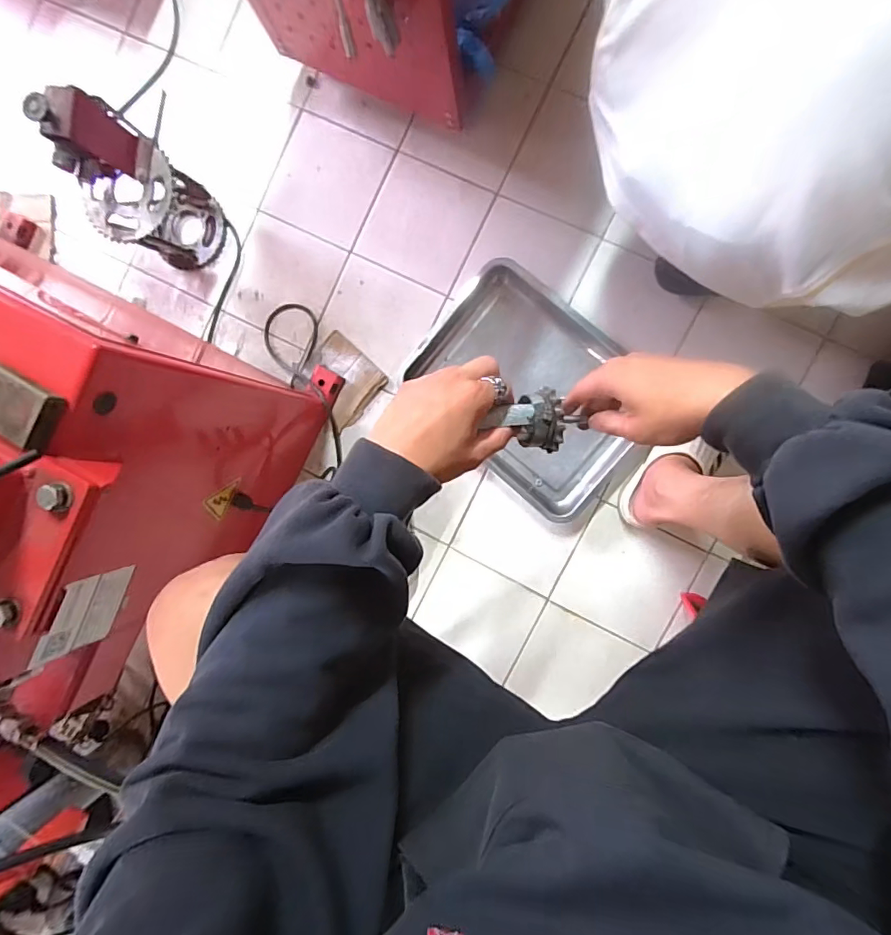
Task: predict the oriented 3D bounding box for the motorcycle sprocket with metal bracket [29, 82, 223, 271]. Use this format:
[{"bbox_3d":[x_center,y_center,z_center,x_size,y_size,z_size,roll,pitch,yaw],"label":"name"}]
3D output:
[{"bbox_3d":[-0.513,-0.457,0.822,0.150,0.297,0.167,35,96,5],"label":"motorcycle sprocket with metal bracket"}]

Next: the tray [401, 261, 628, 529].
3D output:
[{"bbox_3d":[0.152,-0.137,0.849,0.296,0.063,0.410,-45,86,7],"label":"tray"}]

